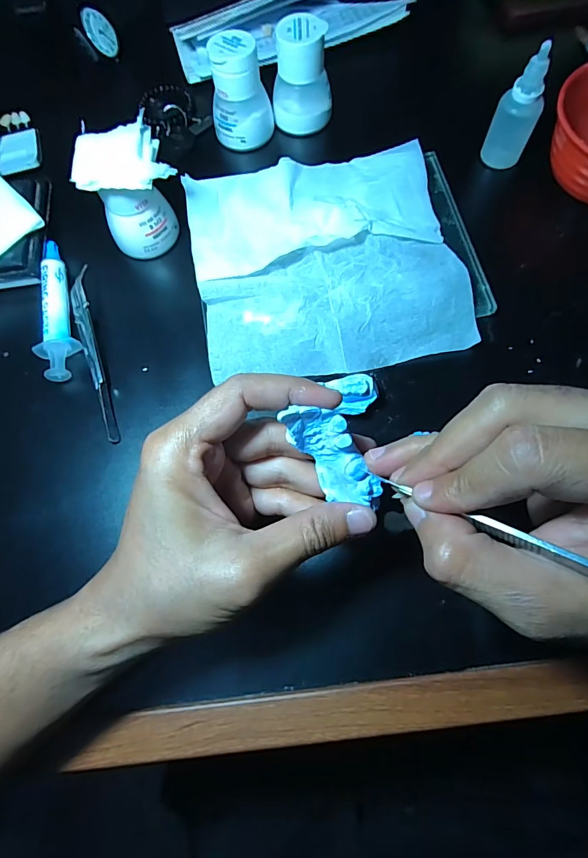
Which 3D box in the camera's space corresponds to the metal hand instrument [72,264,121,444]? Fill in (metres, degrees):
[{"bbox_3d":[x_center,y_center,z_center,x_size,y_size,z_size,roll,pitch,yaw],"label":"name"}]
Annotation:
[{"bbox_3d":[-0.144,-0.059,0.290,0.012,0.016,0.142,-17,72,-2],"label":"metal hand instrument"}]

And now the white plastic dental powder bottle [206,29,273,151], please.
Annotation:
[{"bbox_3d":[-0.043,-0.264,0.324,0.048,0.061,0.040,-1,75,2],"label":"white plastic dental powder bottle"}]

